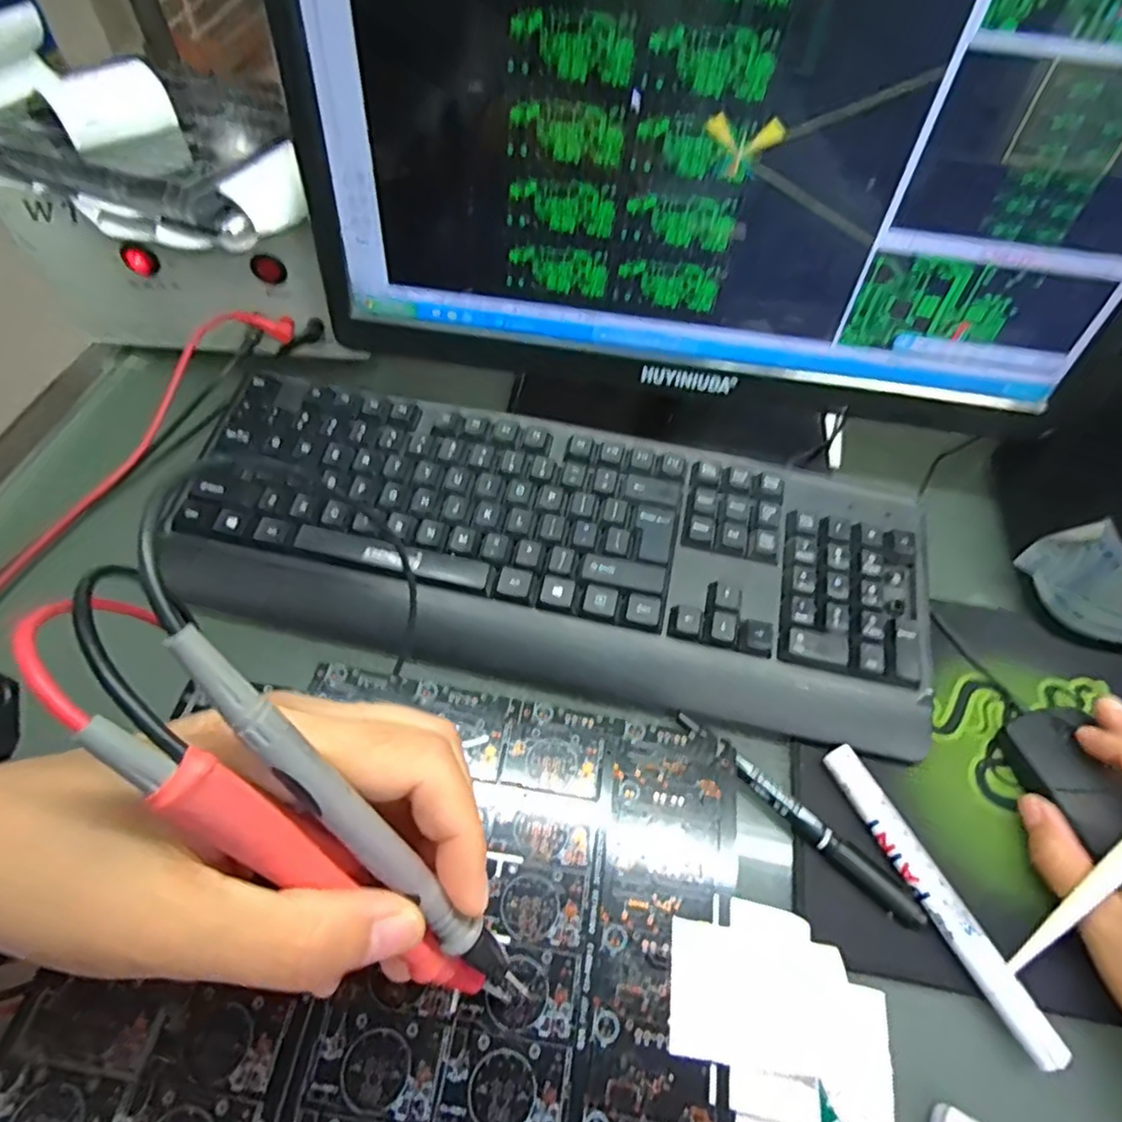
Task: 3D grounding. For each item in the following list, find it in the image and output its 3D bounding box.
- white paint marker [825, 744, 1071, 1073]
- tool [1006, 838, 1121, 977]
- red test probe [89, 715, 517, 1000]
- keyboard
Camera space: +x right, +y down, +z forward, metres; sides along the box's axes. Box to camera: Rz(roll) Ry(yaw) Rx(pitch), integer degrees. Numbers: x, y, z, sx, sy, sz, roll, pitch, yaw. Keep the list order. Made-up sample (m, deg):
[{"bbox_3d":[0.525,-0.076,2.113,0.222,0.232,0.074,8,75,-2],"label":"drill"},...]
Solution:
[{"bbox_3d":[0.174,0.154,0.300,0.014,0.011,0.142,-20,61,-17],"label":"white paint marker"},{"bbox_3d":[0.253,0.128,0.283,0.151,0.006,0.008,-42,67,-2],"label":"tool"},{"bbox_3d":[-0.051,0.090,0.168,0.009,0.122,0.015,-3,41,50],"label":"red test probe"},{"bbox_3d":[-0.004,-0.008,0.375,0.428,0.038,0.163,11,57,3],"label":"keyboard"}]

